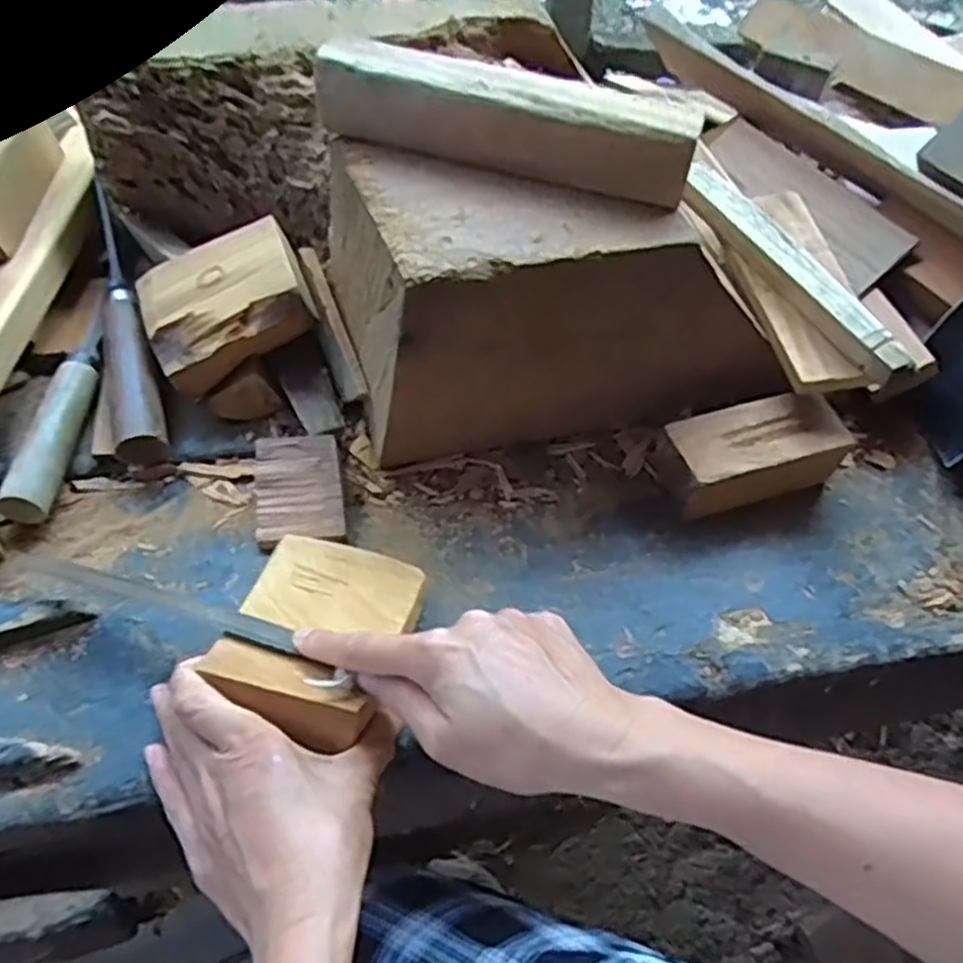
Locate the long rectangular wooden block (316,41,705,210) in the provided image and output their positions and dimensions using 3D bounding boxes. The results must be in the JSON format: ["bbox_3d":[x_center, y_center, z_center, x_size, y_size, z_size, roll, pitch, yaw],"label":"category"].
[{"bbox_3d":[0.014,-0.209,0.453,0.212,0.045,0.034,15,56,6],"label":"long rectangular wooden block"}]

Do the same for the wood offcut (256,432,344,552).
[{"bbox_3d":[-0.115,0.005,0.496,0.054,0.009,0.068,-8,79,1],"label":"wood offcut"}]

